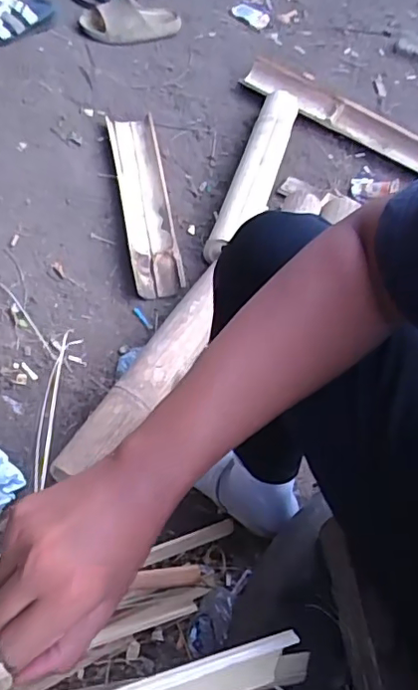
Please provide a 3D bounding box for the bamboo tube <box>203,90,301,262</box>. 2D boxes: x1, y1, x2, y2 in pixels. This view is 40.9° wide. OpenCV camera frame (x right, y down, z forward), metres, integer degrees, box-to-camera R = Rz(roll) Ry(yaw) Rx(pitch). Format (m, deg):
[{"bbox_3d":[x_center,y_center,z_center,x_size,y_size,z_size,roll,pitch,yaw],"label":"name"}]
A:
[{"bbox_3d":[0.112,-0.399,1.263,0.081,0.068,0.560,16,57,7],"label":"bamboo tube"}]

